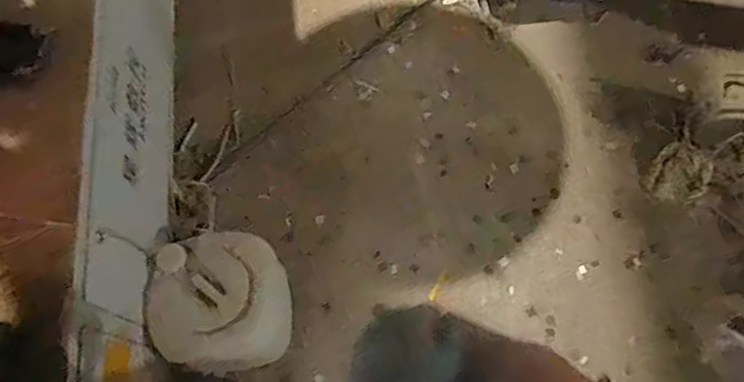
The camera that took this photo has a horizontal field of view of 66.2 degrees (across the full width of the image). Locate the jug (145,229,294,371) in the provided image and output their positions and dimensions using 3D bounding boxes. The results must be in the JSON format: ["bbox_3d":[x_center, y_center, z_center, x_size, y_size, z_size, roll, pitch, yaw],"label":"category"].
[{"bbox_3d":[-0.349,0.278,1.390,0.275,0.328,0.277,-9,68,-3],"label":"jug"}]

